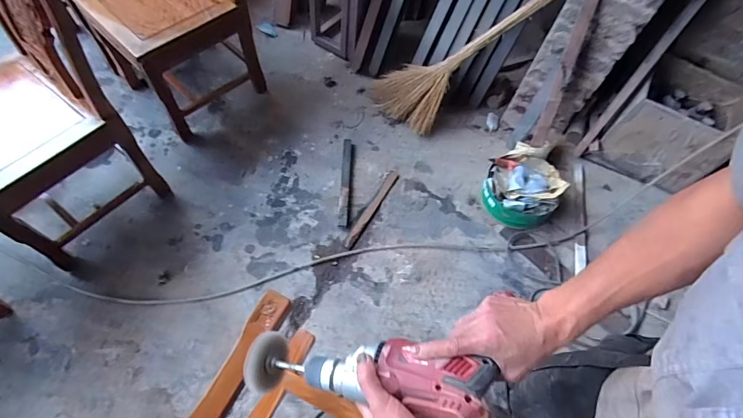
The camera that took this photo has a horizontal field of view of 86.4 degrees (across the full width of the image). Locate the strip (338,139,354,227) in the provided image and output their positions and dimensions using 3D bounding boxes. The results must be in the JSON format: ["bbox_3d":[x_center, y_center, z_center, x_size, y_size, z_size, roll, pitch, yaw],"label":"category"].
[{"bbox_3d":[-0.097,-0.104,1.504,0.040,0.022,0.374,4,62,-3],"label":"strip"}]

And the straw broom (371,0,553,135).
[{"bbox_3d":[0.354,-0.560,1.495,0.178,0.818,0.252,17,55,-44],"label":"straw broom"}]

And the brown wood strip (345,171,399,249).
[{"bbox_3d":[0.002,-0.004,1.477,0.031,0.013,0.363,30,64,11],"label":"brown wood strip"}]

